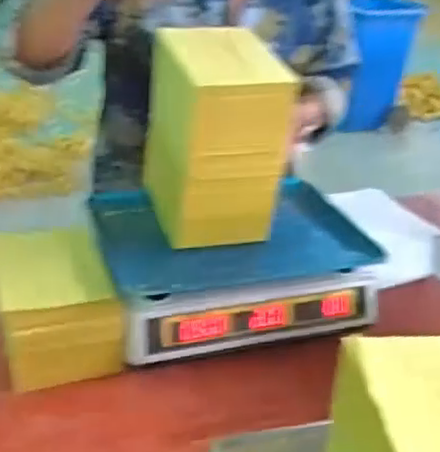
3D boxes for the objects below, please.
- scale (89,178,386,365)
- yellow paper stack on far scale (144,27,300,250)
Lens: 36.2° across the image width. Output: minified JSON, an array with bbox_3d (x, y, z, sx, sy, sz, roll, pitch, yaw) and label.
[{"bbox_3d":[0.014,0.043,0.857,0.333,0.094,0.245,-6,31,-18],"label":"scale"},{"bbox_3d":[-0.003,-0.110,0.811,0.126,0.217,0.151,-6,31,-19],"label":"yellow paper stack on far scale"}]

